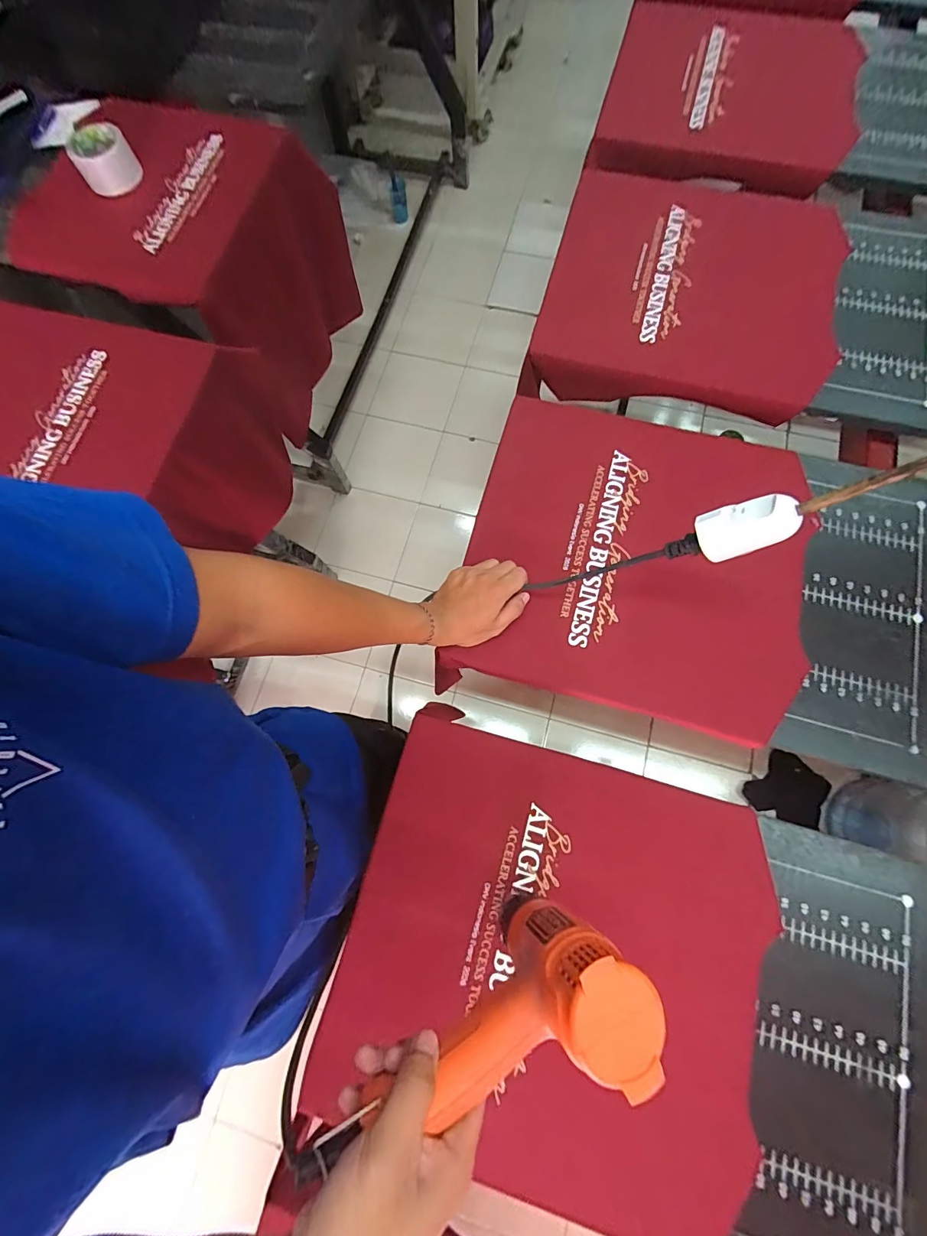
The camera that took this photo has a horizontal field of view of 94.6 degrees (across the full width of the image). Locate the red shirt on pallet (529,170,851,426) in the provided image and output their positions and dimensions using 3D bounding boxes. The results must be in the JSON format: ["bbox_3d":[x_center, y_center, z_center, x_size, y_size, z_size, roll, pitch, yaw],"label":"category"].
[{"bbox_3d":[0.357,-0.526,0.683,0.416,0.070,0.407,17,77,7],"label":"red shirt on pallet"}]

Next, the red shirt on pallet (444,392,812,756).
[{"bbox_3d":[0.223,-0.079,0.574,0.426,0.070,0.417,15,77,6],"label":"red shirt on pallet"}]

